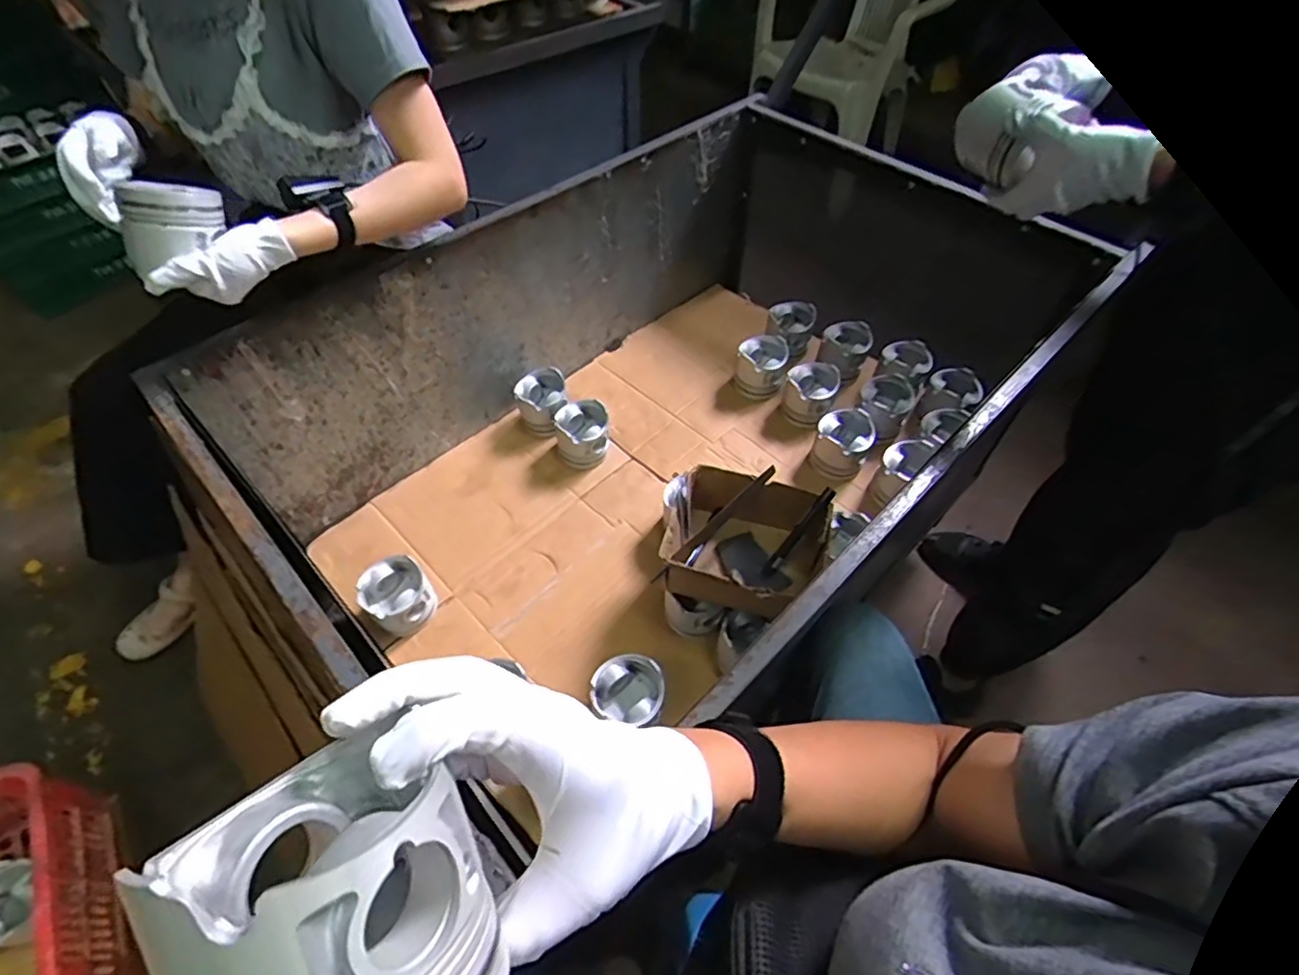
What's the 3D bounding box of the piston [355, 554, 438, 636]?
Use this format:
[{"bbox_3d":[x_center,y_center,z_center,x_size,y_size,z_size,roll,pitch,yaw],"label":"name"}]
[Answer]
[{"bbox_3d":[-0.366,0.161,0.919,0.090,0.076,0.090,0,53,0],"label":"piston"}]

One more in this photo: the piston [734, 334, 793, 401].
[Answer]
[{"bbox_3d":[0.215,-0.230,1.204,0.095,0.094,0.098,0,53,0],"label":"piston"}]

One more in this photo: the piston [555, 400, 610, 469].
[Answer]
[{"bbox_3d":[-0.116,-0.094,1.104,0.087,0.083,0.095,0,53,0],"label":"piston"}]

